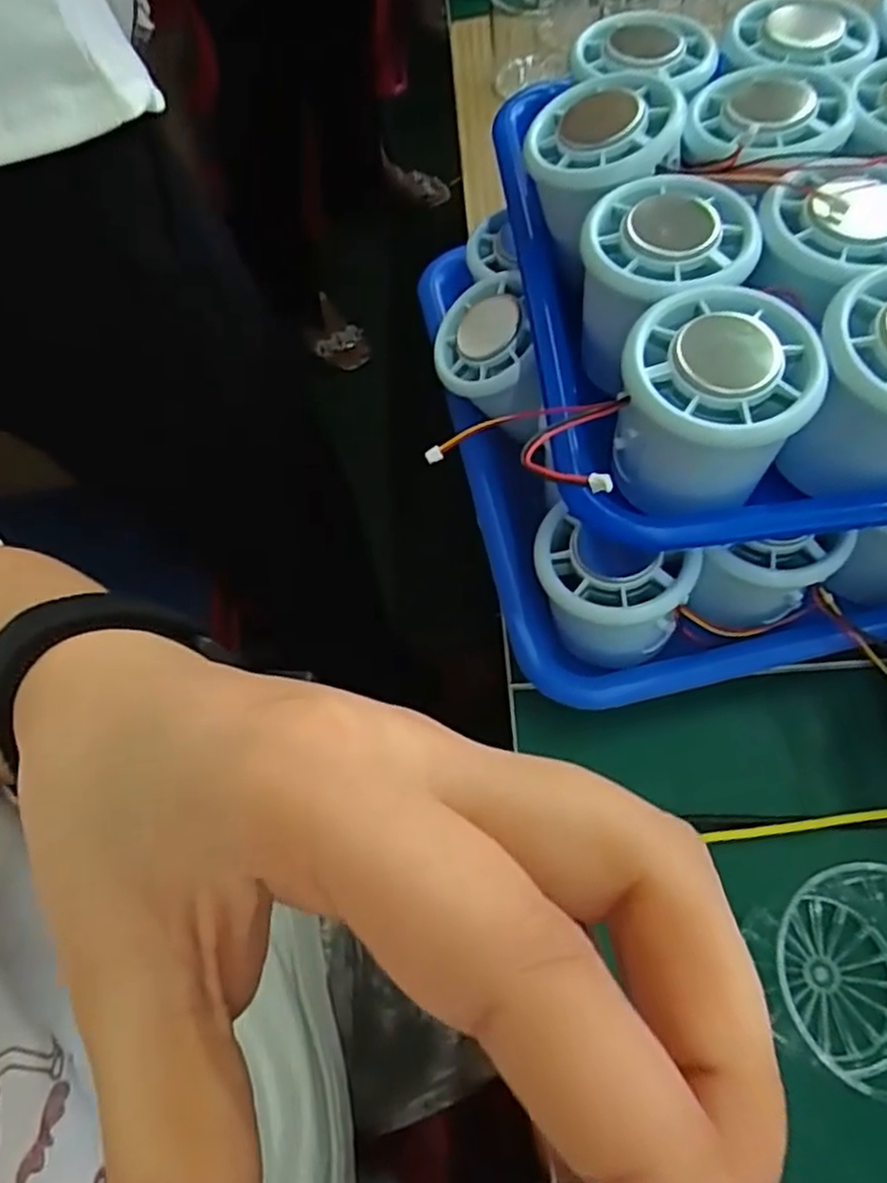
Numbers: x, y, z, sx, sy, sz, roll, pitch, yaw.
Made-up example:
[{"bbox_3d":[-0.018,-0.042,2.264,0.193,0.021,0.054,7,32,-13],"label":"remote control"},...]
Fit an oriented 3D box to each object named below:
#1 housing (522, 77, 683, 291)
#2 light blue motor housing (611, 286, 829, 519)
[{"bbox_3d":[0.058,-0.159,0.284,0.051,0.051,0.054,-1,63,2],"label":"housing"},{"bbox_3d":[0.083,-0.057,0.235,0.053,0.049,0.053,-1,63,2],"label":"light blue motor housing"}]

